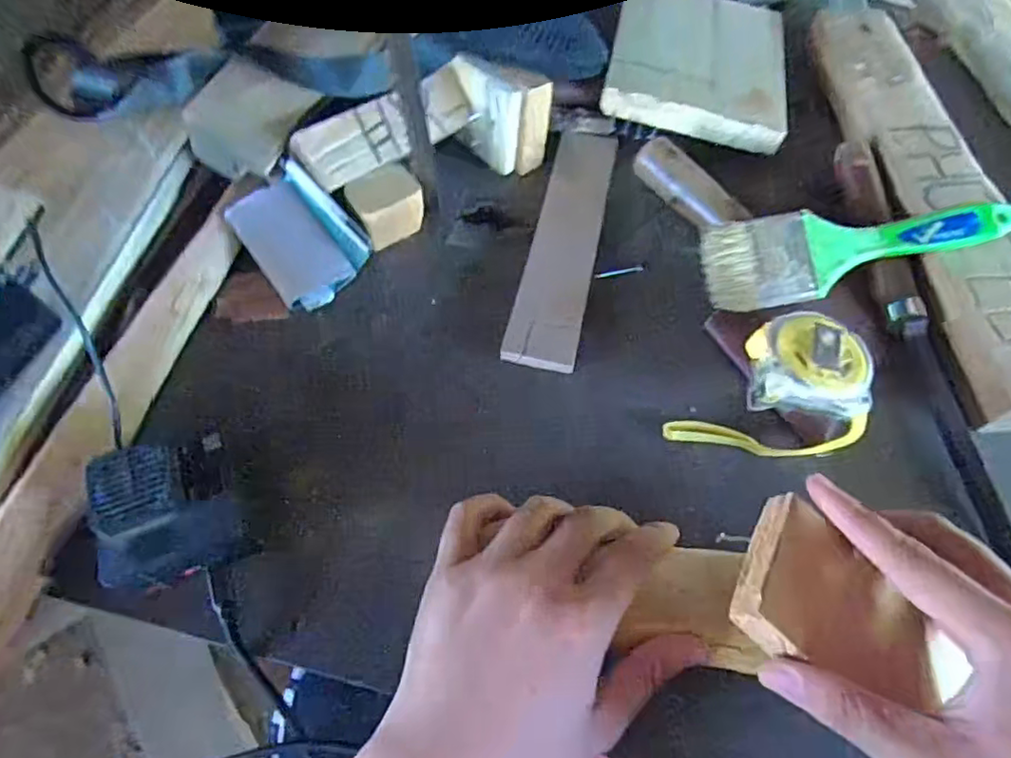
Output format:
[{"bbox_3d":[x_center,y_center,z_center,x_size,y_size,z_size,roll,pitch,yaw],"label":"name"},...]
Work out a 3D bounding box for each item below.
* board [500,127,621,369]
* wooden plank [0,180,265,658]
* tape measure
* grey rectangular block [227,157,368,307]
[{"bbox_3d":[0.046,-0.106,0.449,0.048,0.010,0.226,11,61,6],"label":"board"},{"bbox_3d":[-0.234,0.014,0.368,0.035,0.031,0.356,13,61,7],"label":"wooden plank"},{"bbox_3d":[0.164,0.001,0.379,0.116,0.037,0.084,9,61,2],"label":"tape measure"},{"bbox_3d":[-0.147,-0.101,0.430,0.067,0.038,0.094,-39,70,-21],"label":"grey rectangular block"}]

